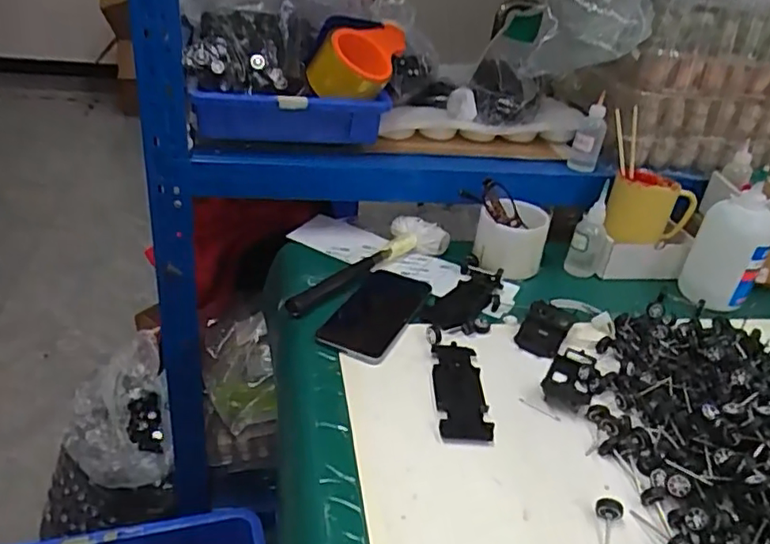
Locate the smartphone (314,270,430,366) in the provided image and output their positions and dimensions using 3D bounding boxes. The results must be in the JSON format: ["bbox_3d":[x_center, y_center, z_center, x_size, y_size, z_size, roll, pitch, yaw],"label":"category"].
[{"bbox_3d":[-0.007,0.041,0.680,0.081,0.006,0.168,17,33,17],"label":"smartphone"}]

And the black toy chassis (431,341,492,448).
[{"bbox_3d":[0.070,0.111,0.580,0.047,0.007,0.128,4,31,-4],"label":"black toy chassis"}]

